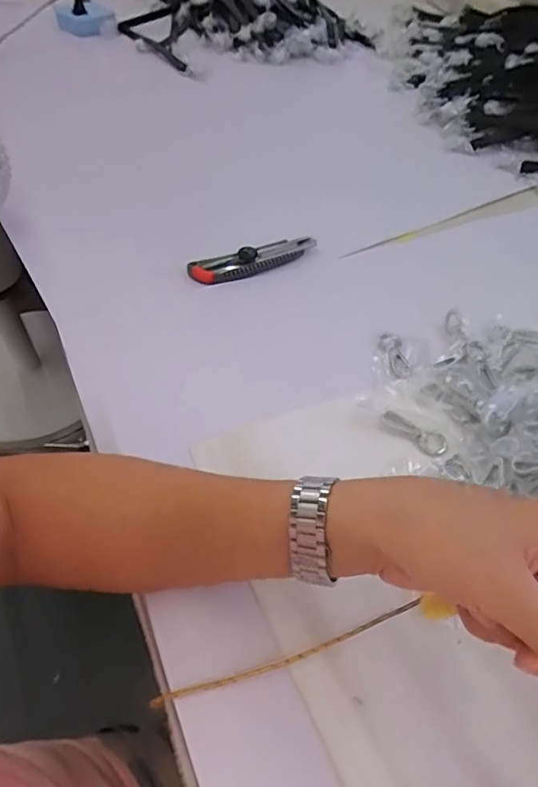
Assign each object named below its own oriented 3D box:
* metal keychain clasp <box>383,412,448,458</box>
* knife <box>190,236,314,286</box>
[{"bbox_3d":[0.124,0.032,0.456,0.055,0.010,0.020,37,59,26],"label":"metal keychain clasp"},{"bbox_3d":[-0.013,-0.149,0.599,0.150,0.026,0.026,-23,54,-18],"label":"knife"}]

